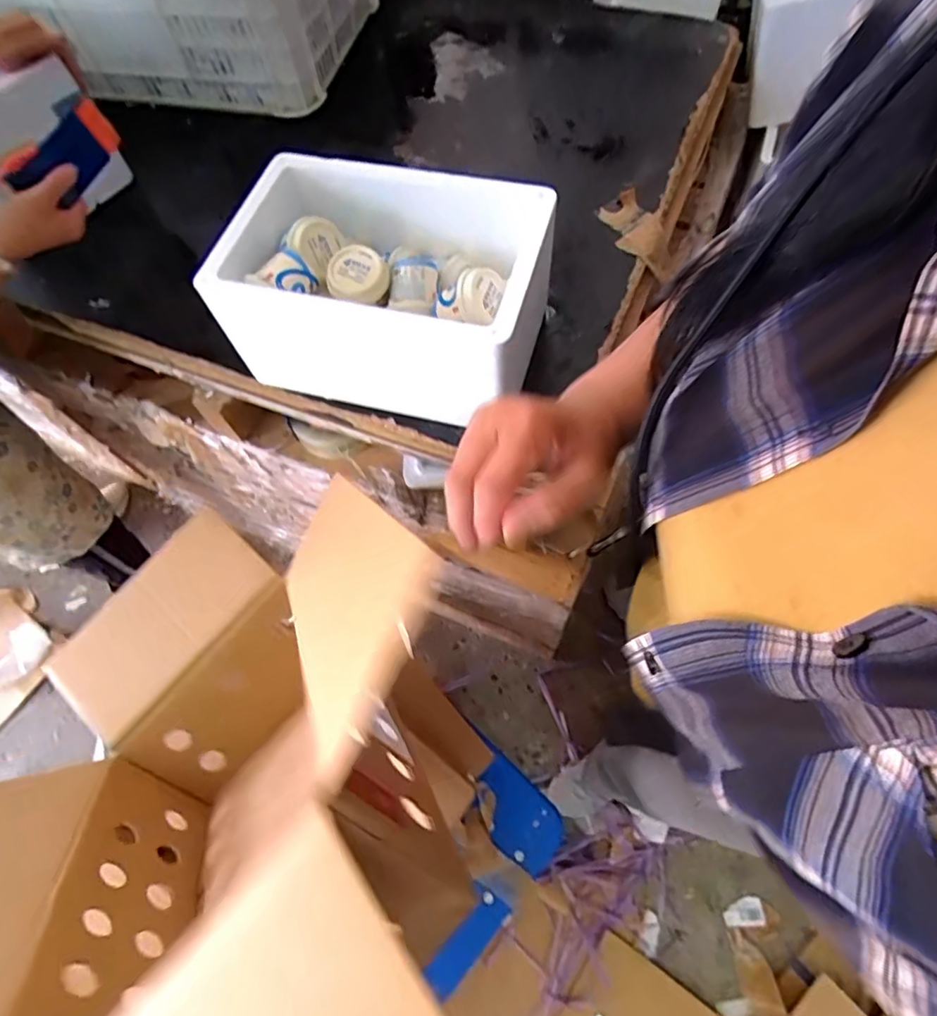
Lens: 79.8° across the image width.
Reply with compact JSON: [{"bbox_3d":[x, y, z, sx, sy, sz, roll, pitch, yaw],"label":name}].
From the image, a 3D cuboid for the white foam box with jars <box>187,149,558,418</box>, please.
[{"bbox_3d":[-0.089,-0.250,0.655,0.340,0.179,0.202,12,65,12],"label":"white foam box with jars"}]

